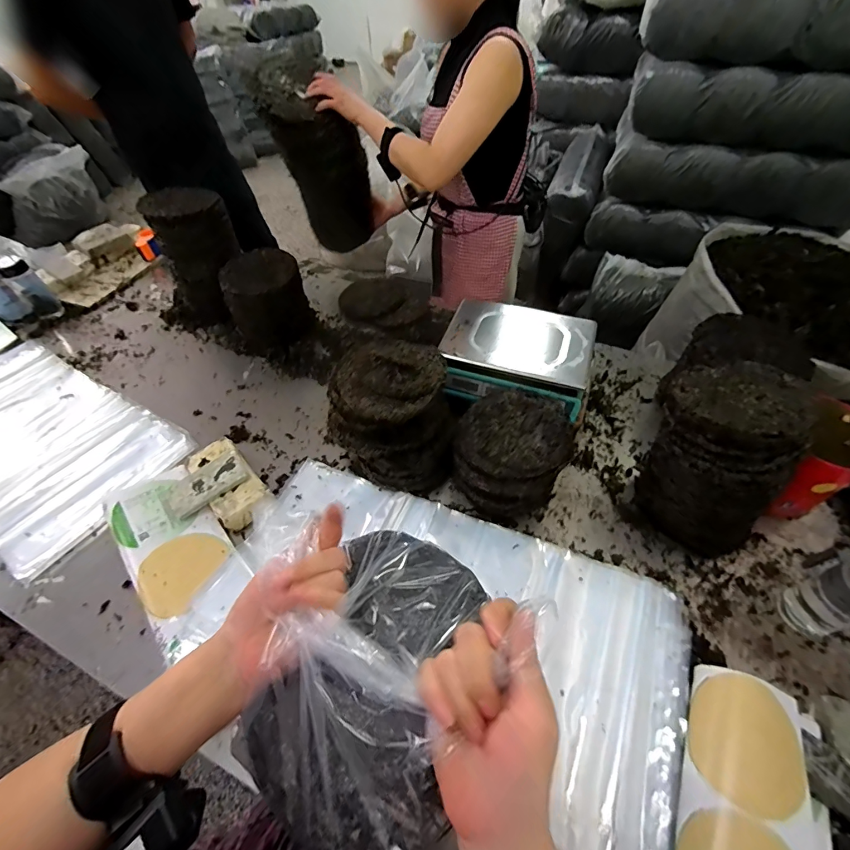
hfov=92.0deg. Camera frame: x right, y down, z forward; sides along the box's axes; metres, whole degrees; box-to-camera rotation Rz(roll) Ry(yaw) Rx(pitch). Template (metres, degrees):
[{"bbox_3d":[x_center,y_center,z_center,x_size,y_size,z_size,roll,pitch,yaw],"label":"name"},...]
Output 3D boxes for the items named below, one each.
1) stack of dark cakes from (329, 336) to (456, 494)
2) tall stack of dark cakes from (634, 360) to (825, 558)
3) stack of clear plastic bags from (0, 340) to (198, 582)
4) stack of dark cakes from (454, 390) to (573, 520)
[{"bbox_3d":[-0.071,-0.016,0.853,0.260,0.250,0.216,7,52,7],"label":"stack of dark cakes"},{"bbox_3d":[0.530,0.054,0.760,0.215,0.281,0.257,26,56,21],"label":"tall stack of dark cakes"},{"bbox_3d":[-0.971,0.030,1.007,0.764,0.049,0.400,24,56,20],"label":"stack of clear plastic bags"},{"bbox_3d":[0.170,0.065,0.822,0.197,0.200,0.192,26,56,21],"label":"stack of dark cakes"}]

